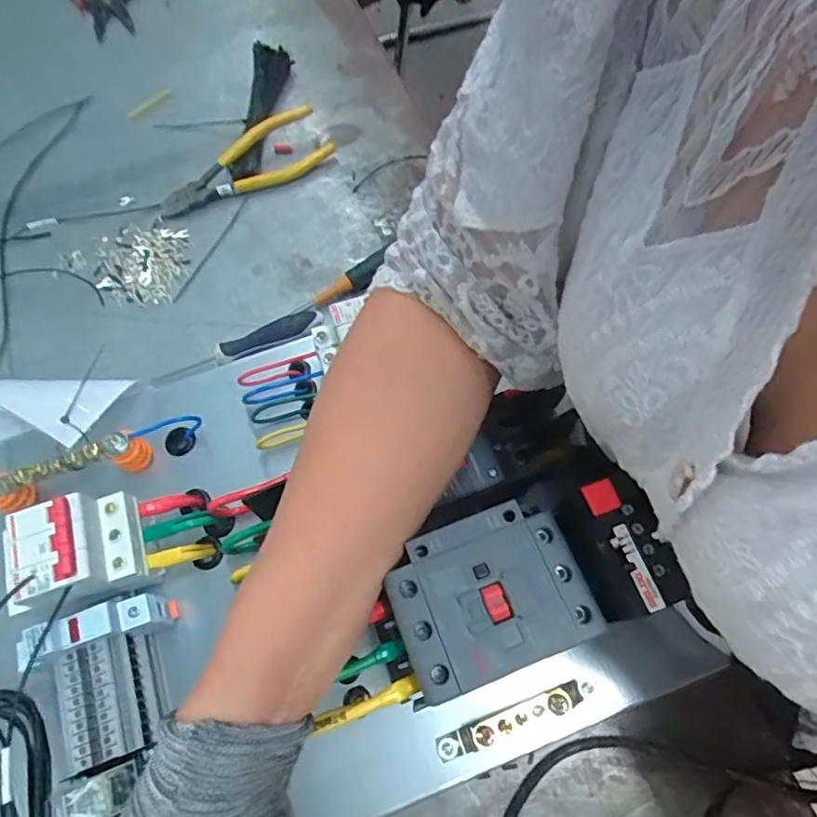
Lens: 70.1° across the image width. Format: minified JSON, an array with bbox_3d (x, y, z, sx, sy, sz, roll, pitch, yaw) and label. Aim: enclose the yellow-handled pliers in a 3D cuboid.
[{"bbox_3d":[-0.153,-0.226,0.547,0.169,0.019,0.063,-35,71,-12],"label":"yellow-handled pliers"}]

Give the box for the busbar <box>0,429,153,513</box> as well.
[{"bbox_3d":[-0.236,0.043,0.405,0.106,0.030,0.022,-21,68,-7],"label":"busbar"}]

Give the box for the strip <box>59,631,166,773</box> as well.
[{"bbox_3d":[-0.171,0.168,0.340,0.035,0.042,0.062,-19,68,-6],"label":"strip"}]

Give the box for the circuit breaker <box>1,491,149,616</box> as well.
[{"bbox_3d":[-0.202,0.087,0.358,0.064,0.058,0.056,-18,68,-6],"label":"circuit breaker"}]

